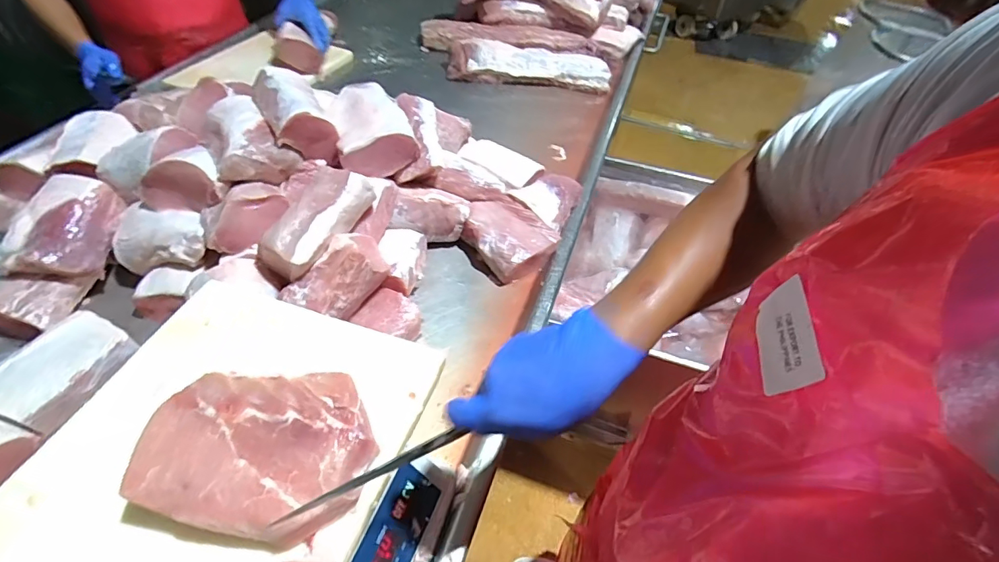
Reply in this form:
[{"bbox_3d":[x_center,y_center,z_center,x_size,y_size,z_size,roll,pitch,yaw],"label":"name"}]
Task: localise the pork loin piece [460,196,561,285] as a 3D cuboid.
[{"bbox_3d":[0.011,-0.082,0.860,0.123,0.062,0.160,-32,58,-28],"label":"pork loin piece"}]

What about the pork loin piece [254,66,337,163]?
[{"bbox_3d":[-0.336,-0.272,0.765,0.095,0.091,0.155,-22,53,-22],"label":"pork loin piece"}]

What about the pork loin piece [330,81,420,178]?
[{"bbox_3d":[-0.212,-0.260,0.789,0.125,0.068,0.187,-10,50,-14],"label":"pork loin piece"}]

